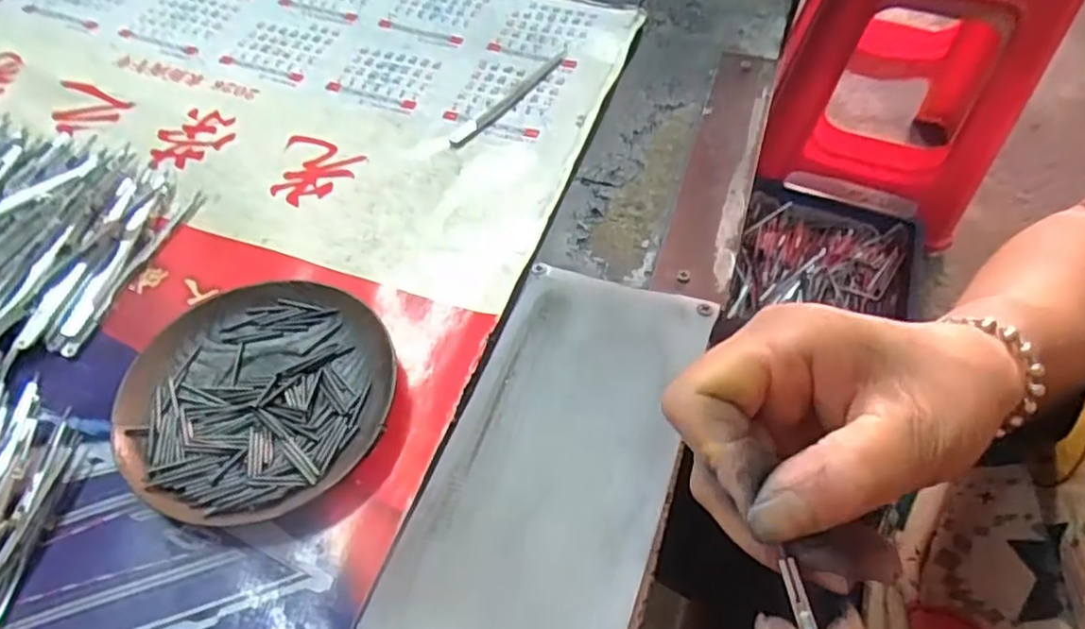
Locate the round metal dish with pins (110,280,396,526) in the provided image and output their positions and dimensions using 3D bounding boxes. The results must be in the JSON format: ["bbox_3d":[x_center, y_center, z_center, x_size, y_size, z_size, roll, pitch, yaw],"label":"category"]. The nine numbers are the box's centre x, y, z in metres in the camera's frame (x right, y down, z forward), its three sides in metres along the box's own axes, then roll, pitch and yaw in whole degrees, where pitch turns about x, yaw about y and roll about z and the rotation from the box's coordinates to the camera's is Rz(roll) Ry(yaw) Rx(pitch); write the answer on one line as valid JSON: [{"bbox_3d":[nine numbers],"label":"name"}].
[{"bbox_3d":[-0.125,0.036,0.304,0.114,0.014,0.113,0,55,0],"label":"round metal dish with pins"}]

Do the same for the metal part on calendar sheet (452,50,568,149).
[{"bbox_3d":[-0.019,-0.135,0.423,0.012,0.004,0.108,33,62,21],"label":"metal part on calendar sheet"}]

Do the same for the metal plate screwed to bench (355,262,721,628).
[{"bbox_3d":[0.004,0.061,0.285,0.094,0.006,0.196,16,58,14],"label":"metal plate screwed to bench"}]

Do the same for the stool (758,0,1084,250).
[{"bbox_3d":[0.538,-0.363,1.048,0.309,0.505,0.319,18,58,11],"label":"stool"}]

